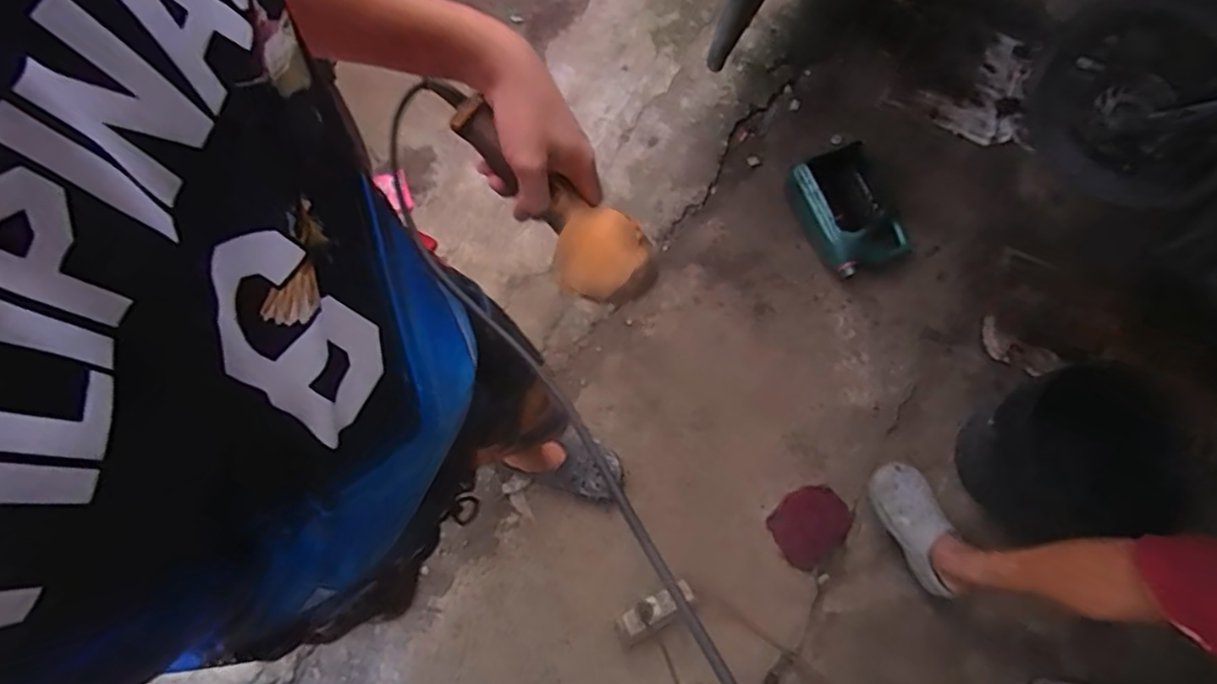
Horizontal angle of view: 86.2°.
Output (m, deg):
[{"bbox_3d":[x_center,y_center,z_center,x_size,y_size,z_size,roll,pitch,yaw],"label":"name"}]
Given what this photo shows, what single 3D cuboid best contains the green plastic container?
[{"bbox_3d":[0.539,-0.300,1.471,0.194,0.097,0.288,-21,79,-9],"label":"green plastic container"}]

